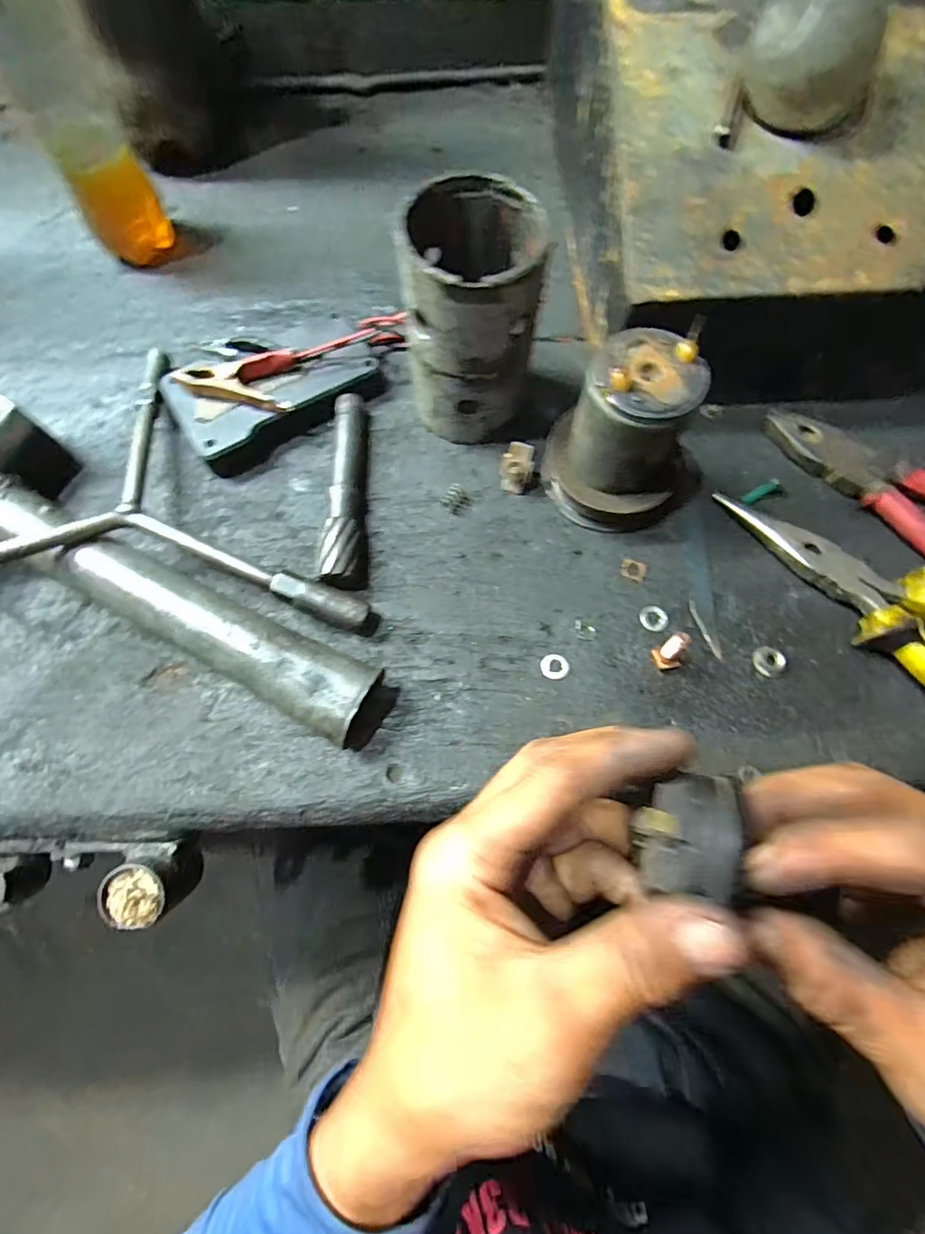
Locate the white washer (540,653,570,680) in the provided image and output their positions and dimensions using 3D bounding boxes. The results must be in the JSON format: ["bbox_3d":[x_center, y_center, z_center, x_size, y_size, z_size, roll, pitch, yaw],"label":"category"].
[{"bbox_3d":[0.048,0.025,0.273,0.015,0.004,0.013,32,74,11],"label":"white washer"}]

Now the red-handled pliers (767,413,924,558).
[{"bbox_3d":[0.261,-0.059,0.292,0.193,0.012,0.045,42,76,14],"label":"red-handled pliers"}]

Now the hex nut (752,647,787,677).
[{"bbox_3d":[0.158,0.022,0.272,0.015,0.006,0.015,-27,72,-9],"label":"hex nut"}]

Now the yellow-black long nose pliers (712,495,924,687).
[{"bbox_3d":[0.220,-0.004,0.271,0.048,0.025,0.190,-42,75,-13],"label":"yellow-black long nose pliers"}]

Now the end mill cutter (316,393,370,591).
[{"bbox_3d":[-0.066,-0.073,0.299,0.021,0.021,0.118,-3,70,-1],"label":"end mill cutter"}]

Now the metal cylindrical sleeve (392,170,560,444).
[{"bbox_3d":[0.006,-0.150,0.279,0.066,0.113,0.066,5,70,2],"label":"metal cylindrical sleeve"}]

